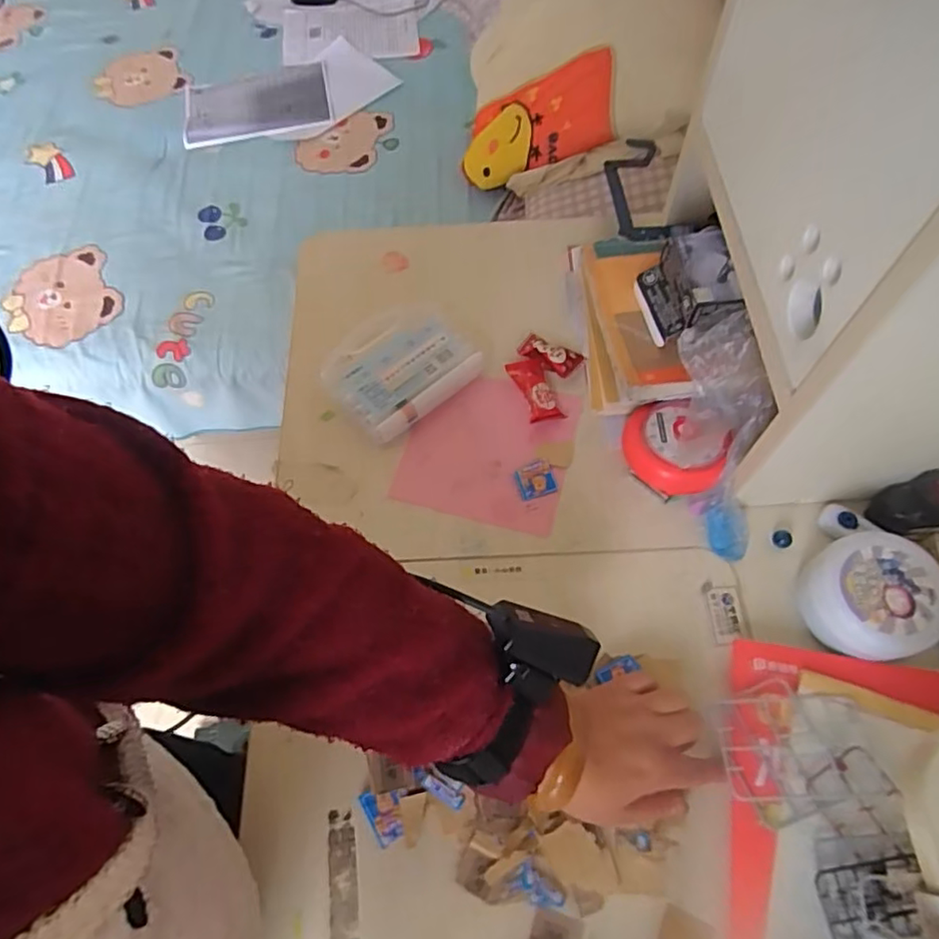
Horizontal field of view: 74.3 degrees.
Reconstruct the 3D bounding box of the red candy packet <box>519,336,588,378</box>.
[{"bbox_3d":[0.080,-0.112,0.612,0.060,0.012,0.032,23,67,13],"label":"red candy packet"}]

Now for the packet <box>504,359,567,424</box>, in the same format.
[{"bbox_3d":[0.063,-0.078,0.591,0.032,0.016,0.069,-19,65,-7],"label":"packet"}]

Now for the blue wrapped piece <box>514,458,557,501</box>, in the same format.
[{"bbox_3d":[0.060,0.010,0.562,0.035,0.004,0.033,-17,65,-6],"label":"blue wrapped piece"}]

